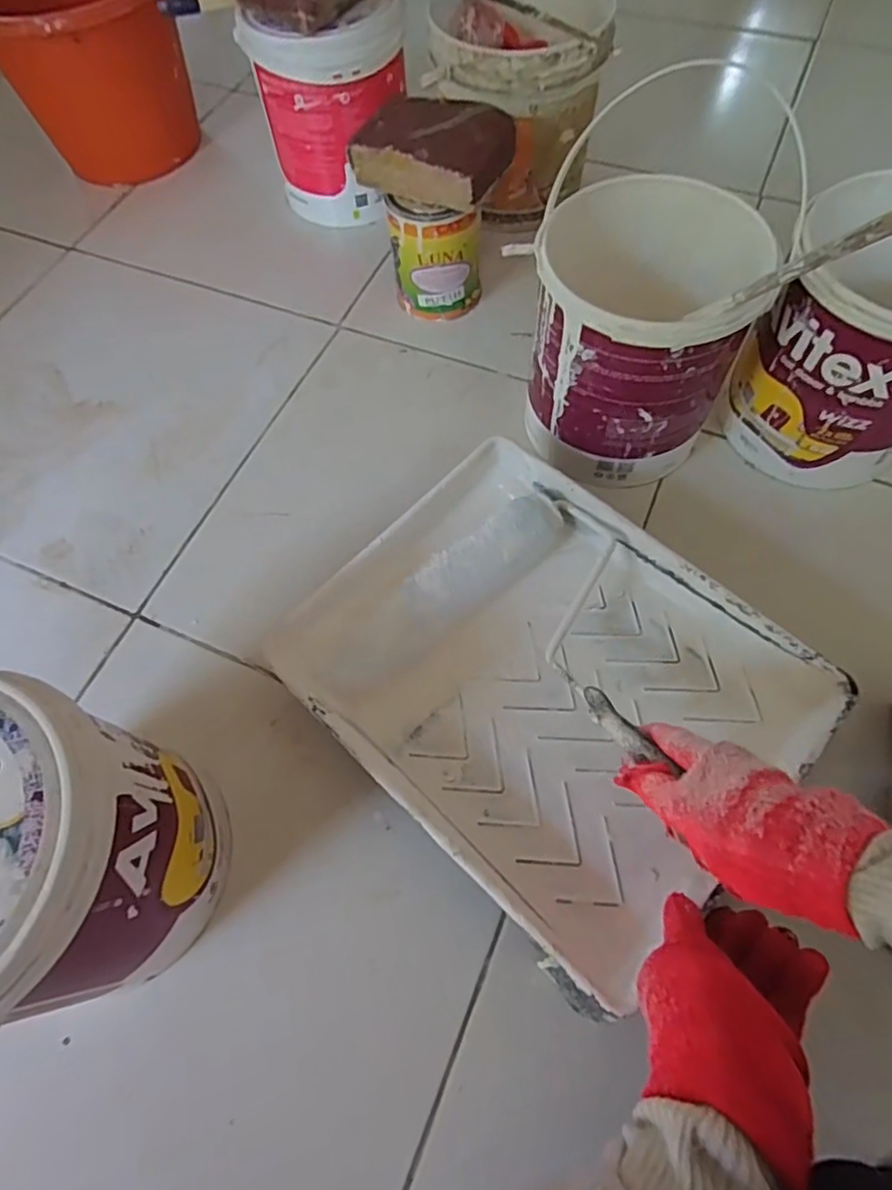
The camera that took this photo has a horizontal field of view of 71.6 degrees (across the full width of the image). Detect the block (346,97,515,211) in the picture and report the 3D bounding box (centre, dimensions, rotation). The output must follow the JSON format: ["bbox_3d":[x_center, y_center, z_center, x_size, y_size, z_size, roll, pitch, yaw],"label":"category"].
[{"bbox_3d":[-0.013,-0.436,0.604,0.142,0.051,0.096,24,68,13],"label":"block"}]

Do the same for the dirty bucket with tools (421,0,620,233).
[{"bbox_3d":[0.081,-0.575,0.727,0.185,0.193,0.191,4,65,4],"label":"dirty bucket with tools"}]

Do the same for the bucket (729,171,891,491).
[{"bbox_3d":[0.365,-0.219,0.548,0.166,0.195,0.179,22,68,13],"label":"bucket"}]

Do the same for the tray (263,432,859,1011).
[{"bbox_3d":[0.071,0.058,0.477,0.349,0.049,0.282,40,73,19],"label":"tray"}]

